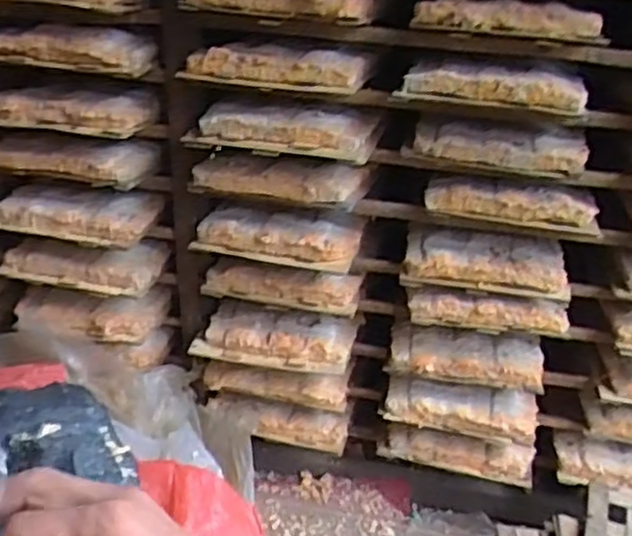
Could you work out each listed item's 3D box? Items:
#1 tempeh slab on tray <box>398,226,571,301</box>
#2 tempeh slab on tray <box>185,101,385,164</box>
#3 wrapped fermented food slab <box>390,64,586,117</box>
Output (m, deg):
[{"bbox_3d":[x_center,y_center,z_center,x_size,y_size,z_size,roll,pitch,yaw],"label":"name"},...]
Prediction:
[{"bbox_3d":[0.237,-0.012,1.021,0.218,0.046,0.120,8,26,5],"label":"tempeh slab on tray"},{"bbox_3d":[-0.041,-0.186,0.953,0.240,0.044,0.110,9,26,8],"label":"tempeh slab on tray"},{"bbox_3d":[0.217,-0.231,0.898,0.215,0.037,0.112,8,26,5],"label":"wrapped fermented food slab"}]

